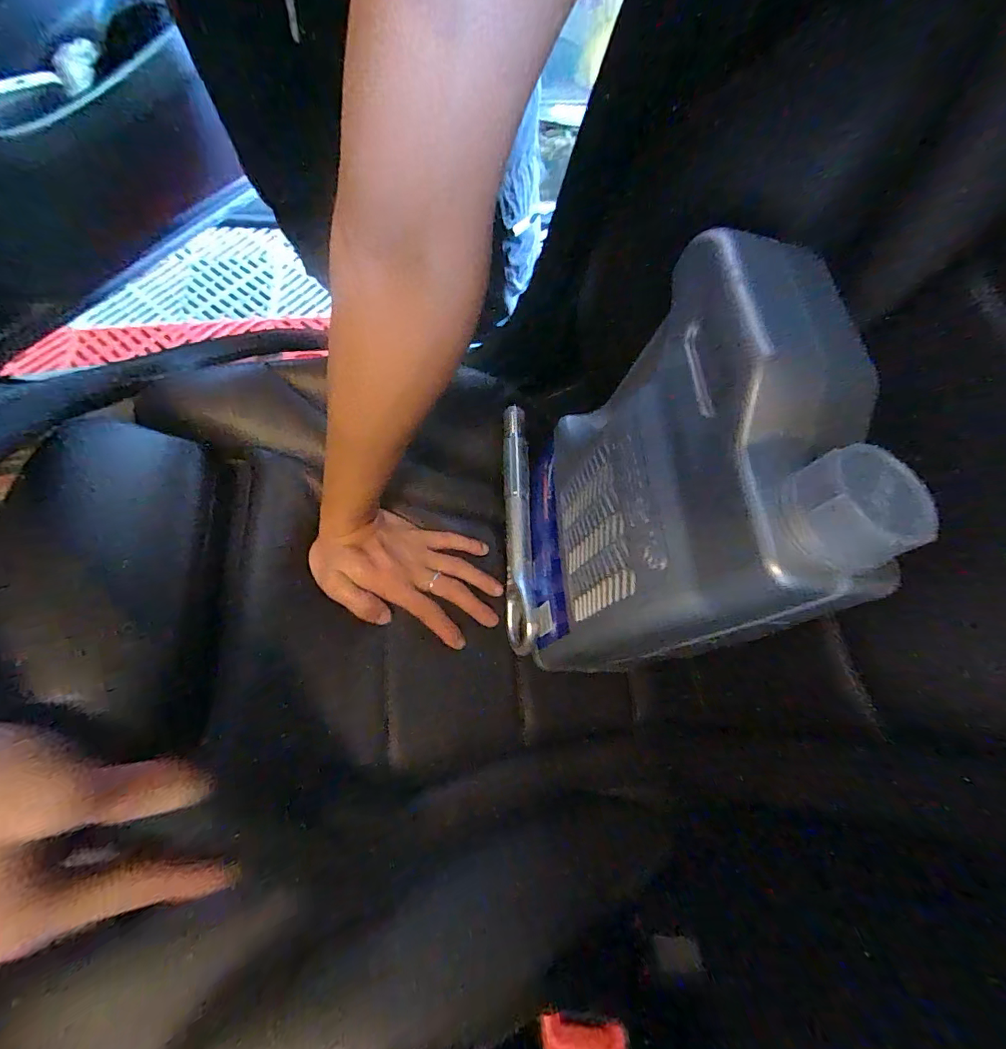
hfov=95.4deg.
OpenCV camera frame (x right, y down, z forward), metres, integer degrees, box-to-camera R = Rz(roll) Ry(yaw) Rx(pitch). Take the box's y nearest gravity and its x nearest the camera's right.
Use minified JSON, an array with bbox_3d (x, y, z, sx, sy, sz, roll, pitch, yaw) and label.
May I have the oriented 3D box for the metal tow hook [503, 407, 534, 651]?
[{"bbox_3d":[0.013,-0.001,0.417,0.022,0.041,0.223,0,66,-2],"label":"metal tow hook"}]

